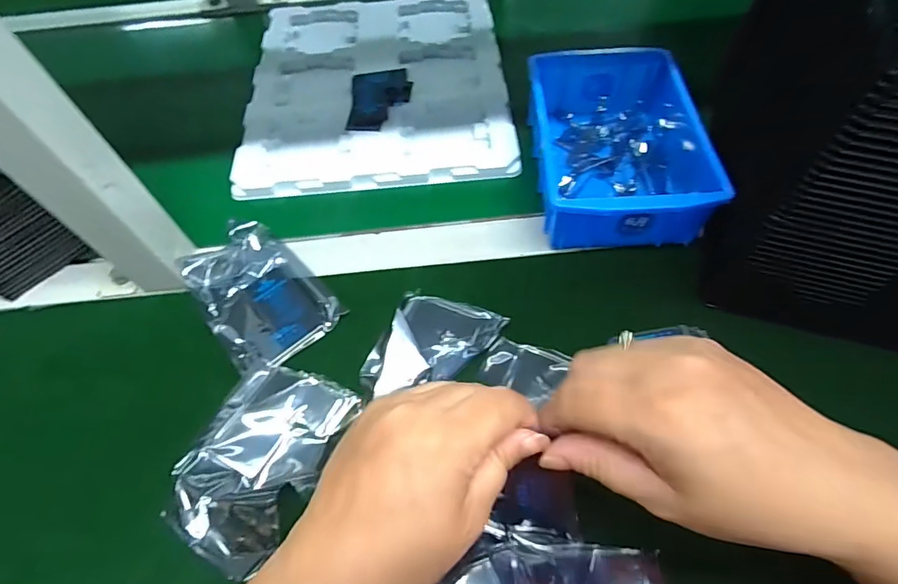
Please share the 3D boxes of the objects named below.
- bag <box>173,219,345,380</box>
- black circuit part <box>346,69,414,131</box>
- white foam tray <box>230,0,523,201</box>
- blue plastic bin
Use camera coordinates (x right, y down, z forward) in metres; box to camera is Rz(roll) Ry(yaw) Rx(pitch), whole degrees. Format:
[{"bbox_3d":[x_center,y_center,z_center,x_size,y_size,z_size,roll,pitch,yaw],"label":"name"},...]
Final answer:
[{"bbox_3d":[-0.155,0.001,0.381,0.085,0.017,0.126,-41,65,-19],"label":"bag"},{"bbox_3d":[-0.072,-0.201,0.500,0.061,0.016,0.081,-1,59,4],"label":"black circuit part"},{"bbox_3d":[-0.080,-0.242,0.525,0.275,0.016,0.318,-6,59,1],"label":"white foam tray"},{"bbox_3d":[0.144,-0.133,0.418,0.126,0.059,0.194,-3,59,3],"label":"blue plastic bin"}]

